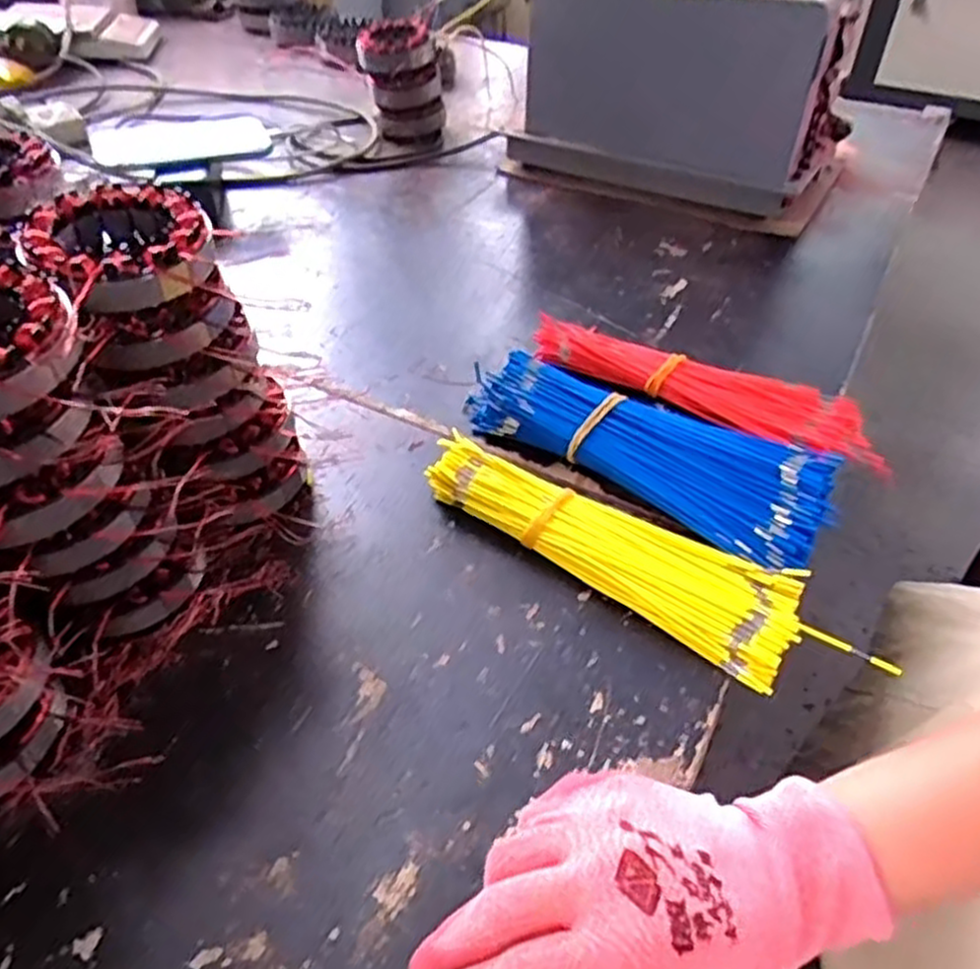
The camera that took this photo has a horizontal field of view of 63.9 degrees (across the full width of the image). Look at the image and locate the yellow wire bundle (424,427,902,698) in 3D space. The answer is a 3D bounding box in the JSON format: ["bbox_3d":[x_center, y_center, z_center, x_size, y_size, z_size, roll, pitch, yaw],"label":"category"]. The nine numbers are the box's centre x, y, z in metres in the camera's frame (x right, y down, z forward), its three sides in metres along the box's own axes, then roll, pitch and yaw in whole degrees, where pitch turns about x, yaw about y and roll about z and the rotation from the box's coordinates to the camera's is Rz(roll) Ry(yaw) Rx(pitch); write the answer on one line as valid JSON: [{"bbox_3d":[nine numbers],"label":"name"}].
[{"bbox_3d":[0.085,0.041,0.474,0.268,0.028,0.071,29,49,26],"label":"yellow wire bundle"}]

